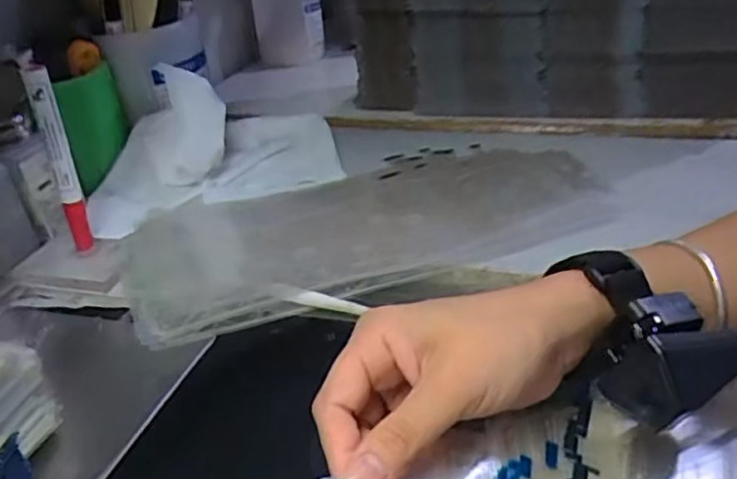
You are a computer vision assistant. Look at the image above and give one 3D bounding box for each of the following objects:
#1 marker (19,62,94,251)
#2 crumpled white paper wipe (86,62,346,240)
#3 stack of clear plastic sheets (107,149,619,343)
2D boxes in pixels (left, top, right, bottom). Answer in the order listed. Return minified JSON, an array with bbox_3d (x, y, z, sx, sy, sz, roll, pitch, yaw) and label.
[{"bbox_3d":[-0.225,-0.054,0.468,0.015,0.150,0.019,22,41,39],"label":"marker"},{"bbox_3d":[-0.150,-0.100,0.594,0.241,0.092,0.144,-19,32,-20],"label":"crumpled white paper wipe"},{"bbox_3d":[0.006,-0.015,0.512,0.380,0.017,0.205,-15,31,-14],"label":"stack of clear plastic sheets"}]

